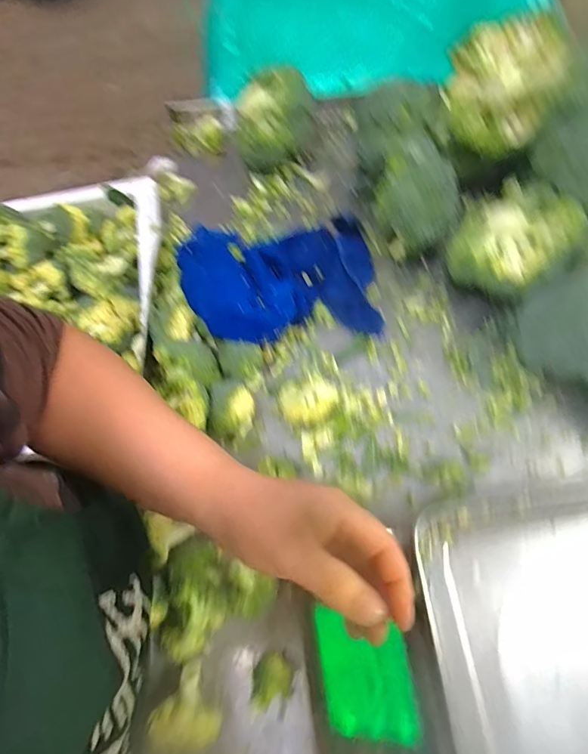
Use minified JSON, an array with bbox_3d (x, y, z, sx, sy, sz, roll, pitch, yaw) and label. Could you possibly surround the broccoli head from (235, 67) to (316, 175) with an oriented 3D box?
[{"bbox_3d":[-0.027,-0.347,0.597,0.108,0.092,0.115,-11,68,-1],"label":"broccoli head"}]

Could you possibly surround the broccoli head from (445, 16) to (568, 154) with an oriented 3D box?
[{"bbox_3d":[0.225,-0.315,0.473,0.122,0.095,0.088,26,72,13],"label":"broccoli head"}]

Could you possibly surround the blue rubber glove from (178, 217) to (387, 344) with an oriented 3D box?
[{"bbox_3d":[-0.017,-0.127,0.525,0.231,0.069,0.189,-12,68,-2],"label":"blue rubber glove"}]

